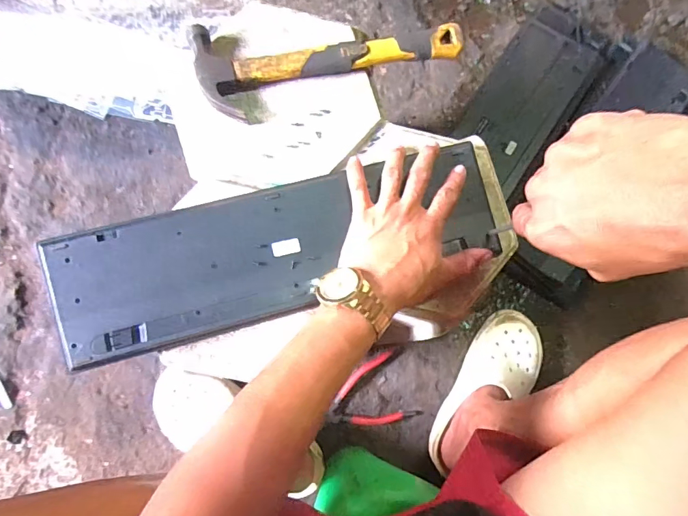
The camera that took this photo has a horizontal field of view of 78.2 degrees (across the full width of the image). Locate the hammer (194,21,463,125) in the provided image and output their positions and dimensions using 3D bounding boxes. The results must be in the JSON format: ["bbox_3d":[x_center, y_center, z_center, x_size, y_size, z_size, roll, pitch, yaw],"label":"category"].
[{"bbox_3d":[-0.011,-0.210,0.433,0.270,0.023,0.092,-14,86,-4],"label":"hammer"}]

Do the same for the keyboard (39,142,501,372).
[{"bbox_3d":[-0.054,-0.011,0.413,0.423,0.020,0.116,-16,86,-10],"label":"keyboard"}]

